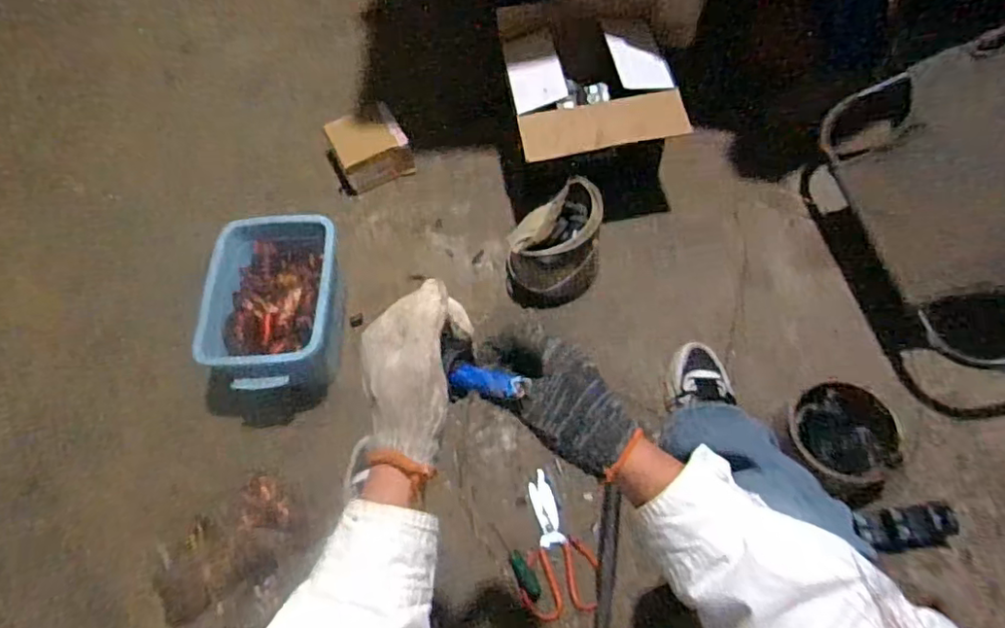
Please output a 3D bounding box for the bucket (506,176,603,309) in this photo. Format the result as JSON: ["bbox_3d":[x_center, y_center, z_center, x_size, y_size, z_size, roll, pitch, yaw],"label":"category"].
[{"bbox_3d":[0.087,-0.116,1.046,0.154,0.170,0.167,8,64,8],"label":"bucket"}]

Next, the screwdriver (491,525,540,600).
[{"bbox_3d":[0.020,0.363,0.890,0.023,0.021,0.118,-30,65,-11],"label":"screwdriver"}]

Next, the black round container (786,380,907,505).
[{"bbox_3d":[0.499,0.182,0.883,0.152,0.086,0.156,-2,63,3],"label":"black round container"}]

